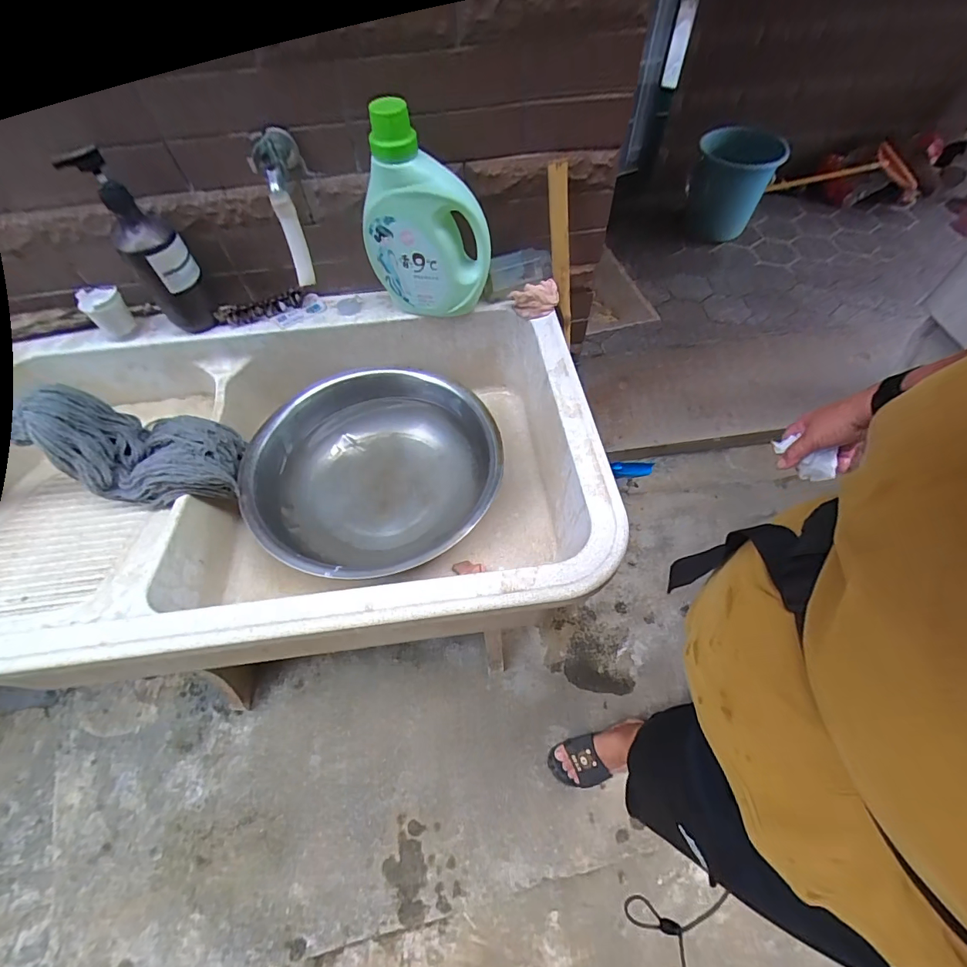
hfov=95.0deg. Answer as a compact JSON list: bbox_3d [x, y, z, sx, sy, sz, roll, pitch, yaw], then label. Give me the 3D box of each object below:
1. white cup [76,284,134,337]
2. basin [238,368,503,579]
[{"bbox_3d":[-0.612,-0.281,0.724,0.049,0.063,0.057,39,66,22],"label":"white cup"},{"bbox_3d":[-0.181,-0.016,0.757,0.407,0.102,0.409,-1,58,1],"label":"basin"}]

